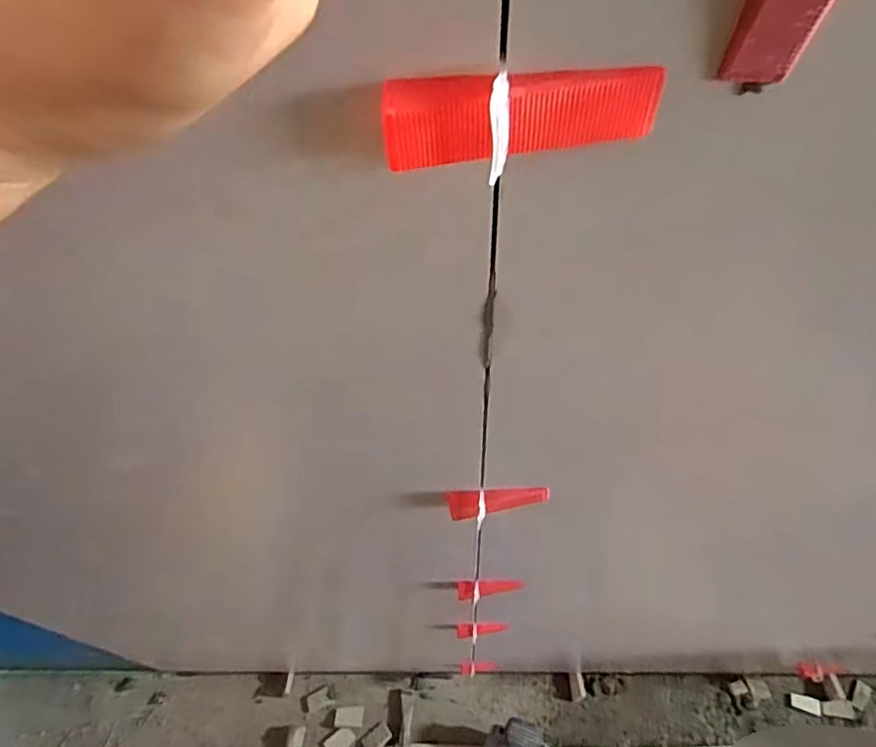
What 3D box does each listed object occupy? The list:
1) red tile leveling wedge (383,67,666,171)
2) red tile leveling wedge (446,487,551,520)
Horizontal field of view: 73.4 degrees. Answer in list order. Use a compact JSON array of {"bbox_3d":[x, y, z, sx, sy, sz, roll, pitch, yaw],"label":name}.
[{"bbox_3d":[0.026,-0.080,0.180,0.083,0.024,0.012,-6,55,-1],"label":"red tile leveling wedge"},{"bbox_3d":[0.043,0.093,0.425,0.071,0.017,0.018,-6,55,-1],"label":"red tile leveling wedge"}]

